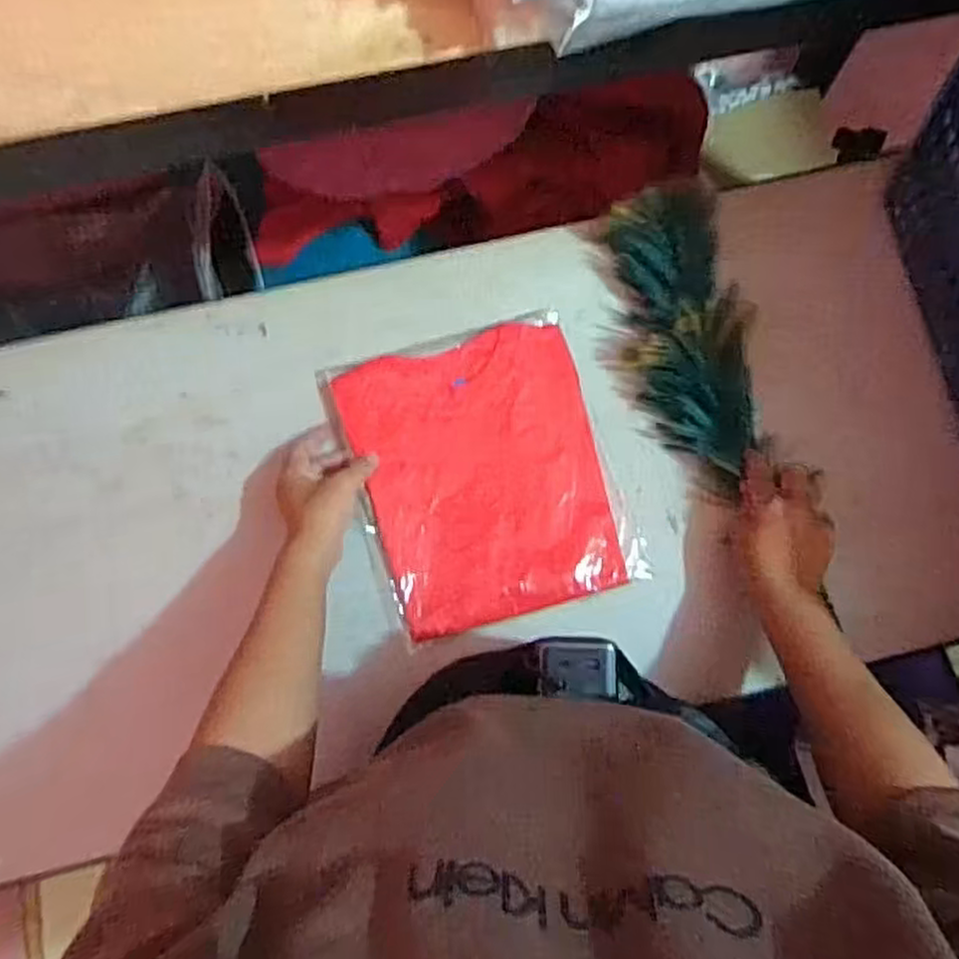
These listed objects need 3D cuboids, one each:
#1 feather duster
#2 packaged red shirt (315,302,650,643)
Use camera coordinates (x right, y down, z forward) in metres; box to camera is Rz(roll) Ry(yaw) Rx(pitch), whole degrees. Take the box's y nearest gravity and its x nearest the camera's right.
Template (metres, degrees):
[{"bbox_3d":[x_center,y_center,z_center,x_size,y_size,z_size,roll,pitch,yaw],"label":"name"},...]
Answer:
[{"bbox_3d":[0.184,-0.127,0.673,0.121,0.070,0.260,-14,85,-3],"label":"feather duster"},{"bbox_3d":[0.004,-0.006,0.662,0.215,0.012,0.247,-16,77,-4],"label":"packaged red shirt"}]

